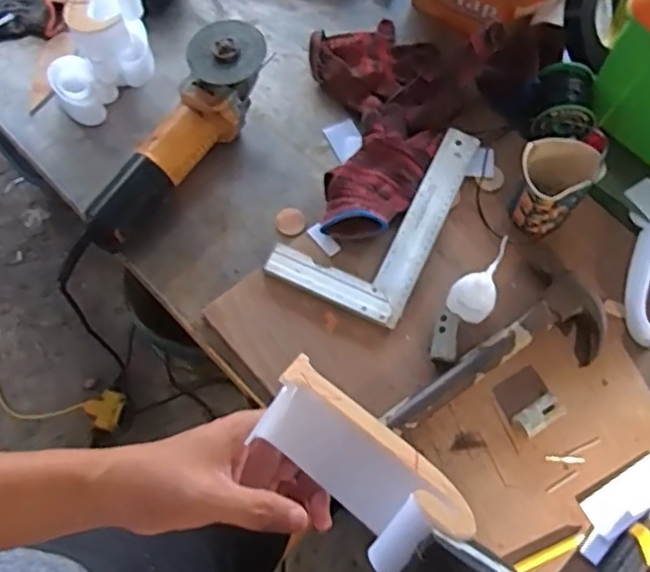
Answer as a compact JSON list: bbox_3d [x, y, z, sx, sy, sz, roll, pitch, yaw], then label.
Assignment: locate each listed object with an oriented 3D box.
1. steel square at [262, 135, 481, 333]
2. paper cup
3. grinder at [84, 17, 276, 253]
[{"bbox_3d":[0.059,-0.091,0.714,0.147,0.015,0.252,24,70,9],"label":"steel square"},{"bbox_3d":[0.235,-0.104,0.683,0.072,0.080,0.078,0,69,0],"label":"paper cup"},{"bbox_3d":[-0.169,-0.166,0.713,0.080,0.088,0.281,36,73,13],"label":"grinder"}]

